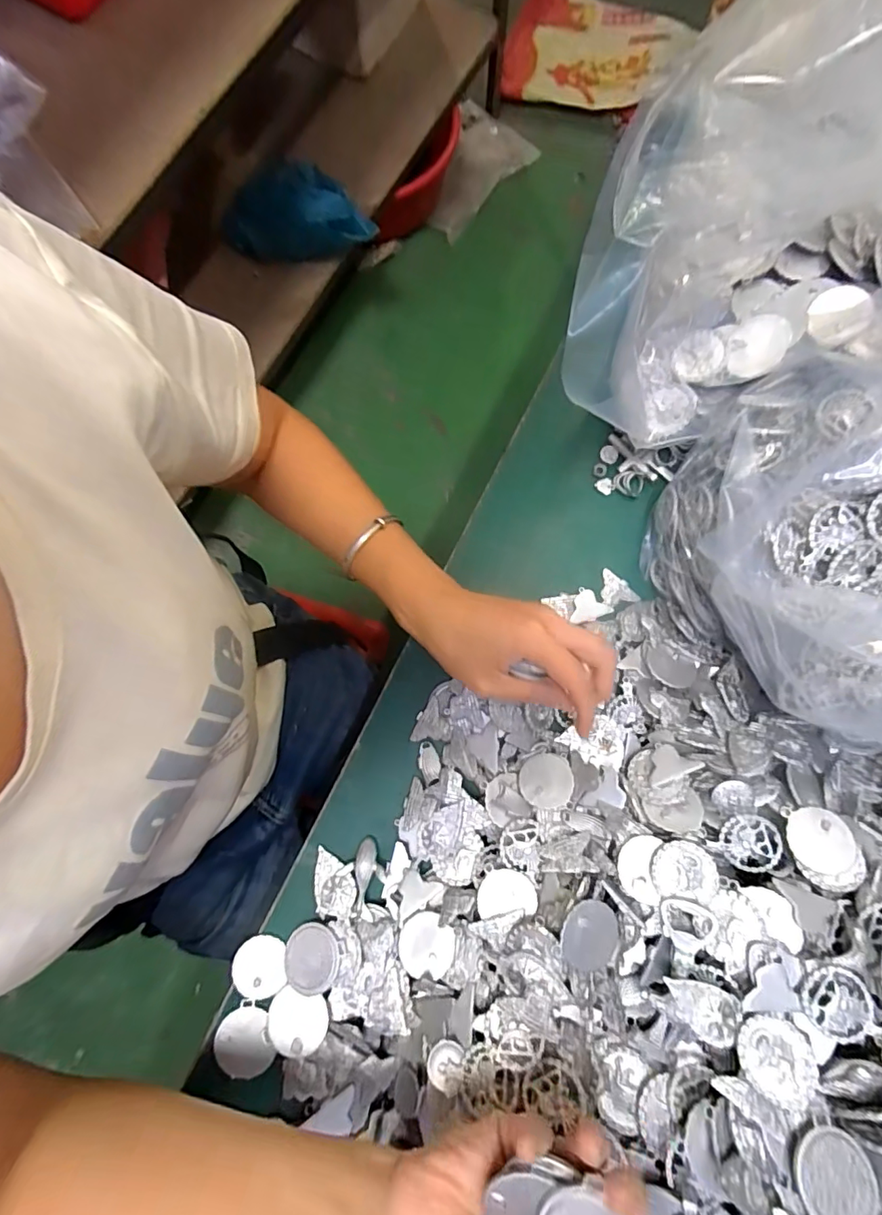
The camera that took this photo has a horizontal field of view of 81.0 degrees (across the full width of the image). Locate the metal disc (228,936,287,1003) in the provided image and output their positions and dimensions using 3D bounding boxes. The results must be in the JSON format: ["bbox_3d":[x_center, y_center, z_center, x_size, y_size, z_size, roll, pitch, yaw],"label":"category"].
[{"bbox_3d":[-0.123,0.245,0.349,0.035,0.004,0.039,-4,79,-1],"label":"metal disc"}]

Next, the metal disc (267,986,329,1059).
[{"bbox_3d":[-0.095,0.275,0.340,0.039,0.010,0.034,11,79,2],"label":"metal disc"}]

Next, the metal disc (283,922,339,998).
[{"bbox_3d":[-0.087,0.235,0.346,0.038,0.004,0.039,12,68,18],"label":"metal disc"}]

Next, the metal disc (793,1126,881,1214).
[{"bbox_3d":[0.192,0.278,0.249,0.035,0.005,0.038,-2,58,3],"label":"metal disc"}]

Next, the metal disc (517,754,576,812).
[{"bbox_3d":[0.074,0.121,0.361,0.036,0.004,0.036,-7,58,11],"label":"metal disc"}]

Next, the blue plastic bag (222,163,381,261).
[{"bbox_3d":[-0.278,-0.763,0.987,0.294,0.100,0.145,1,79,0],"label":"blue plastic bag"}]

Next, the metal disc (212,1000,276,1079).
[{"bbox_3d":[-0.128,0.288,0.340,0.040,0.004,0.039,0,79,0],"label":"metal disc"}]

